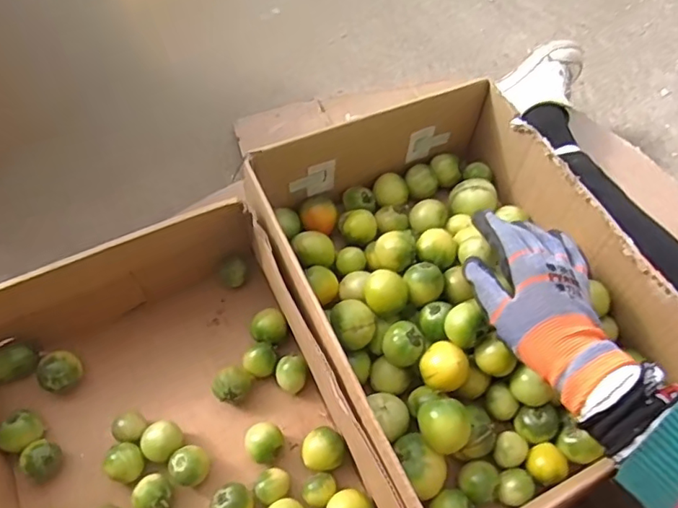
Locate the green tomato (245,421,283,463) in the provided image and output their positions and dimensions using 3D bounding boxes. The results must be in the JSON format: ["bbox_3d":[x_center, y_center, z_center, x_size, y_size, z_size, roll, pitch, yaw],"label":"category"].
[{"bbox_3d":[-0.062,0.158,0.486,0.030,0.029,0.027,-22,60,-14],"label":"green tomato"}]

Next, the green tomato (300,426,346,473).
[{"bbox_3d":[-0.013,0.163,0.482,0.035,0.029,0.034,0,58,0],"label":"green tomato"}]

